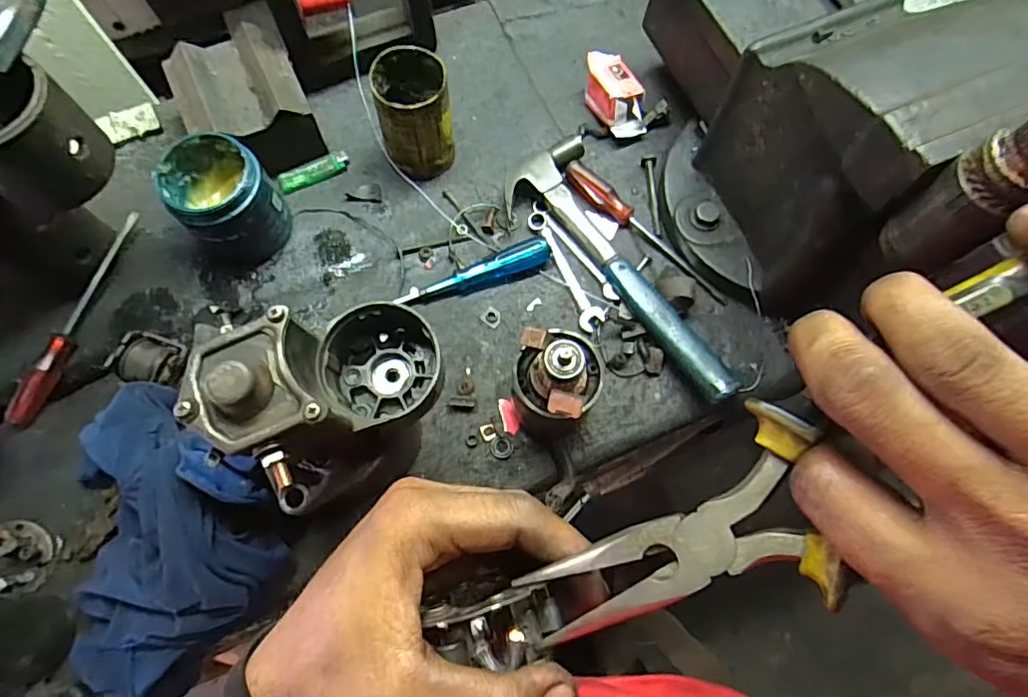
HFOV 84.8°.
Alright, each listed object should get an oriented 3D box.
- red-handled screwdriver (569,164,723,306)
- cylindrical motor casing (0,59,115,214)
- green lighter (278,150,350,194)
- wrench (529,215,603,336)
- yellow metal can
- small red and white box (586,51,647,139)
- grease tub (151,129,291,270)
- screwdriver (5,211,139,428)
[{"bbox_3d":[0.142,-0.126,0.608,0.219,0.024,0.020,42,76,11],"label":"red-handled screwdriver"},{"bbox_3d":[-0.367,-0.161,0.418,0.090,0.080,0.086,31,74,8],"label":"cylindrical motor casing"},{"bbox_3d":[-0.223,-0.197,0.629,0.079,0.010,0.022,-27,75,-10],"label":"green lighter"},{"bbox_3d":[0.055,-0.086,0.598,0.023,0.015,0.147,-22,74,-8],"label":"wrench"},{"bbox_3d":[-0.104,-0.244,0.592,0.075,0.112,0.085,-17,73,-7],"label":"yellow metal can"},{"bbox_3d":[0.115,-0.290,0.649,0.046,0.054,0.095,-21,74,-8],"label":"small red and white box"},{"bbox_3d":[-0.285,-0.149,0.563,0.090,0.100,0.096,0,72,-1],"label":"grease tub"},{"bbox_3d":[-0.434,-0.032,0.566,0.020,0.022,0.231,20,72,5],"label":"screwdriver"}]

